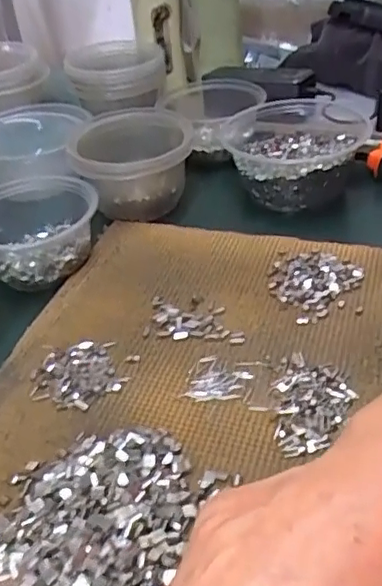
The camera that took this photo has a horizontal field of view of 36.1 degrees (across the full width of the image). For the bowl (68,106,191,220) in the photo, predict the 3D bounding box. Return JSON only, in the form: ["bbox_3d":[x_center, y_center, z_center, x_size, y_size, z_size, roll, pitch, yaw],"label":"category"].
[{"bbox_3d":[-0.056,-0.123,0.568,0.111,0.064,0.125,-16,39,-13],"label":"bowl"}]

